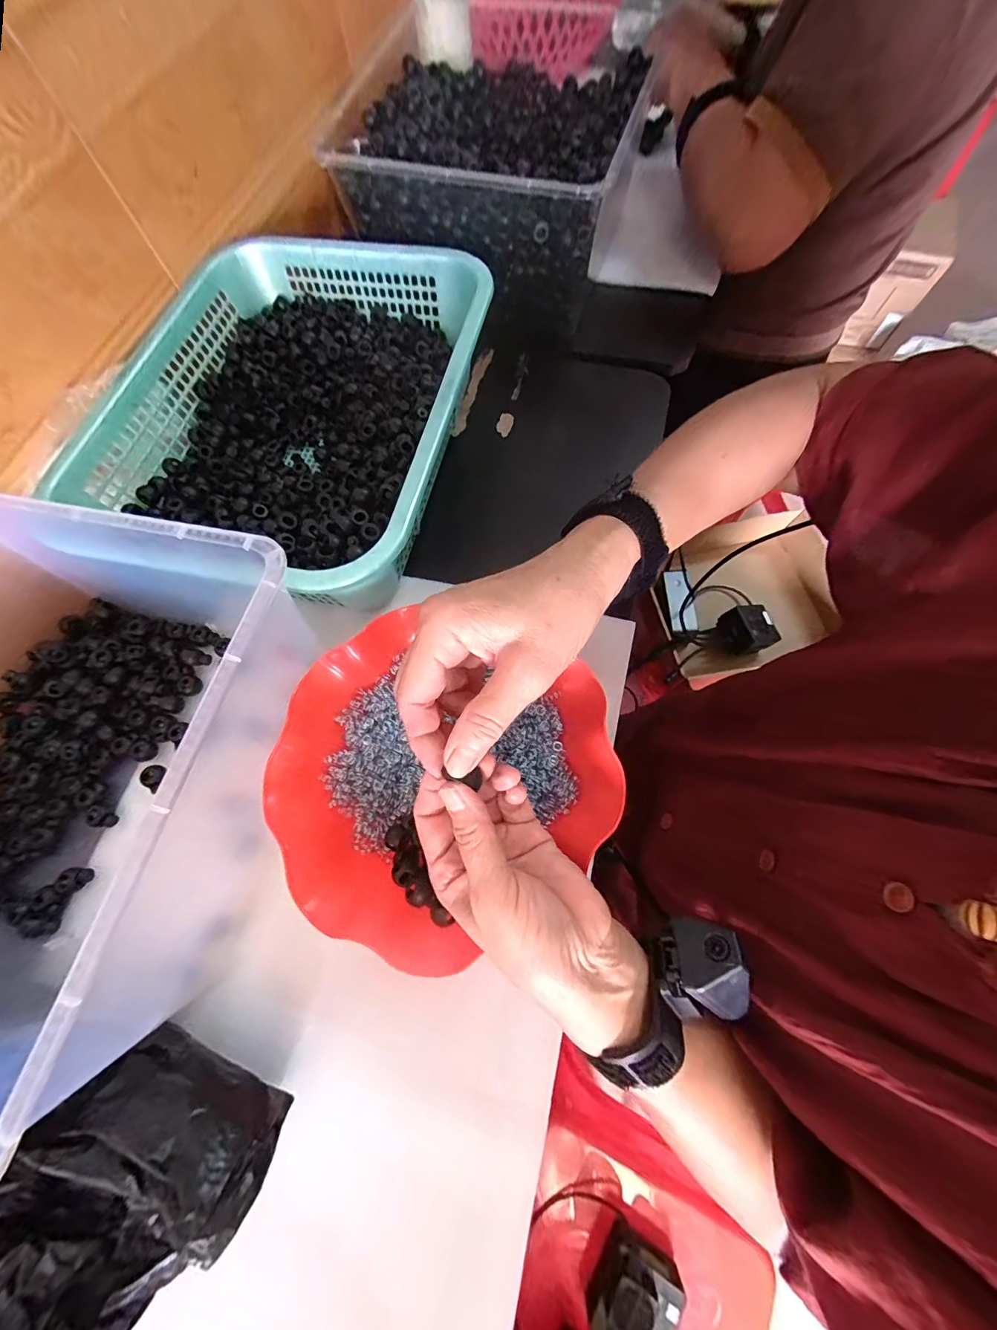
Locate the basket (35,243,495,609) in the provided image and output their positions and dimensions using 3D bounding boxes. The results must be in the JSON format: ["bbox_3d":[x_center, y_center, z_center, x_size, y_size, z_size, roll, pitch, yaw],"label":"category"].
[{"bbox_3d":[-0.177,-0.232,0.402,0.301,0.092,0.369,14,72,7],"label":"basket"}]

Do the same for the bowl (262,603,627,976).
[{"bbox_3d":[-0.040,0.082,0.305,0.218,0.077,0.205,-1,71,2],"label":"bowl"}]

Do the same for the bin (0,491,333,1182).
[{"bbox_3d":[-0.300,0.064,0.285,0.301,0.145,0.306,12,72,6],"label":"bin"}]

